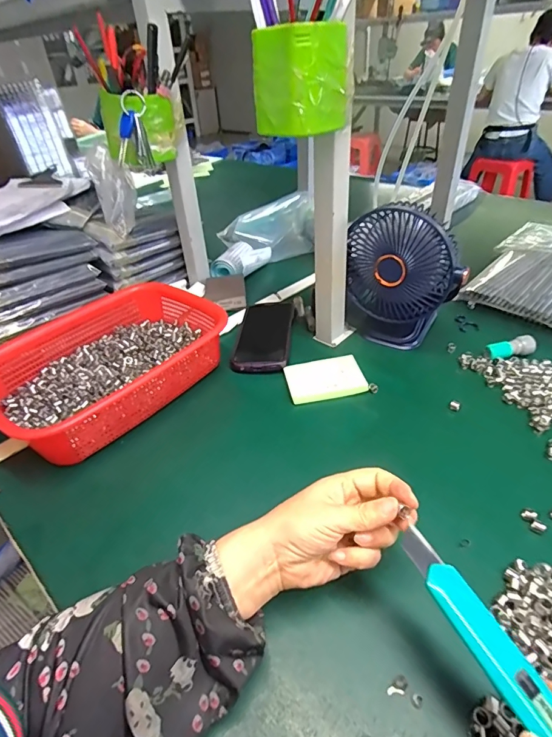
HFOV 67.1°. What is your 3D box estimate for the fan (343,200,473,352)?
[{"bbox_3d":[0.166,-0.119,0.560,0.141,0.183,0.099,5,38,13],"label":"fan"}]

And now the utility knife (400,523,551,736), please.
[{"bbox_3d":[0.120,0.152,0.230,0.025,0.010,0.137,-21,50,-19],"label":"utility knife"}]

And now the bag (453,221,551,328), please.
[{"bbox_3d":[0.467,-0.172,0.712,0.339,0.035,0.204,-31,44,-30],"label":"bag"}]

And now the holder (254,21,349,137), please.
[{"bbox_3d":[0.026,-0.267,0.388,0.068,0.078,0.077,26,47,34],"label":"holder"}]

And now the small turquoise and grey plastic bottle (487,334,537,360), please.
[{"bbox_3d":[0.313,-0.027,0.550,0.061,0.019,0.021,-10,38,-8],"label":"small turquoise and grey plastic bottle"}]

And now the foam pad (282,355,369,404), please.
[{"bbox_3d":[0.062,0.013,0.530,0.096,0.016,0.066,-9,37,-6],"label":"foam pad"}]

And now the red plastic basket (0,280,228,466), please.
[{"bbox_3d":[-0.205,-0.009,0.538,0.203,0.077,0.277,26,47,34],"label":"red plastic basket"}]

